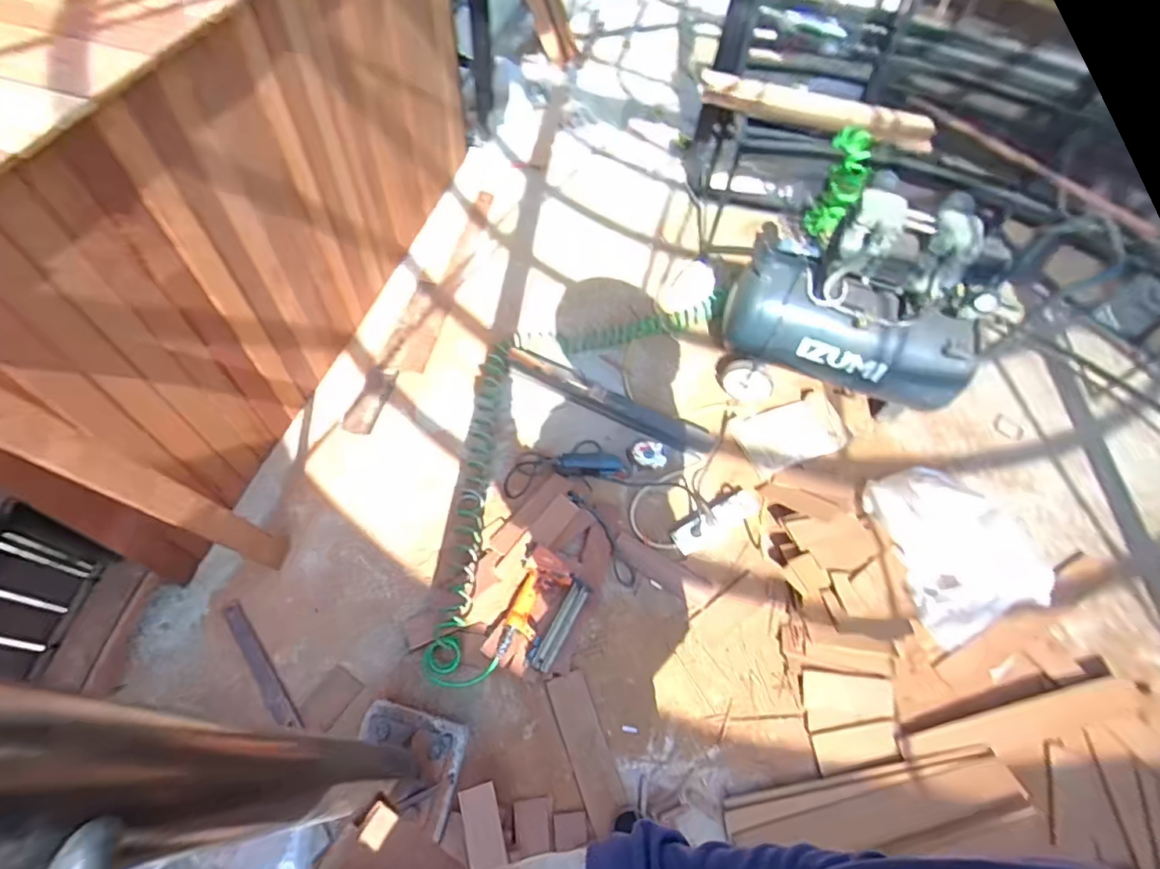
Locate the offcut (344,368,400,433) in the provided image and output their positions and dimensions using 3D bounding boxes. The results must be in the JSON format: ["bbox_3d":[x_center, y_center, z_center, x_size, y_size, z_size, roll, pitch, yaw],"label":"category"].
[{"bbox_3d":[-0.585,-0.097,1.528,0.081,0.008,0.218,12,57,3],"label":"offcut"}]

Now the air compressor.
[{"bbox_3d":[0.771,-0.363,1.474,0.692,0.548,0.358,7,57,0],"label":"air compressor"}]

